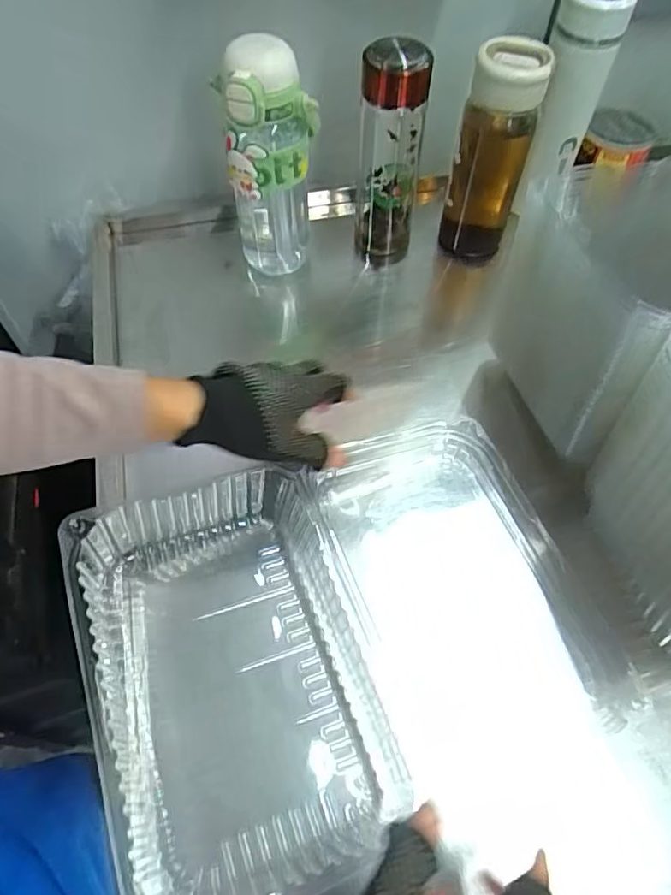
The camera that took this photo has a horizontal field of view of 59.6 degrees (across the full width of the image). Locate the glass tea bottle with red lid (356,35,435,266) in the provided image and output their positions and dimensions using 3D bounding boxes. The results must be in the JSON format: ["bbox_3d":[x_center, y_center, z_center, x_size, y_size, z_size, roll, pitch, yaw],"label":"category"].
[{"bbox_3d":[0.055,-0.296,0.615,0.064,0.230,0.064,3,59,3],"label":"glass tea bottle with red lid"}]

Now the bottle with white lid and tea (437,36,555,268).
[{"bbox_3d":[0.156,-0.287,0.601,0.071,0.216,0.060,11,59,7],"label":"bottle with white lid and tea"}]

